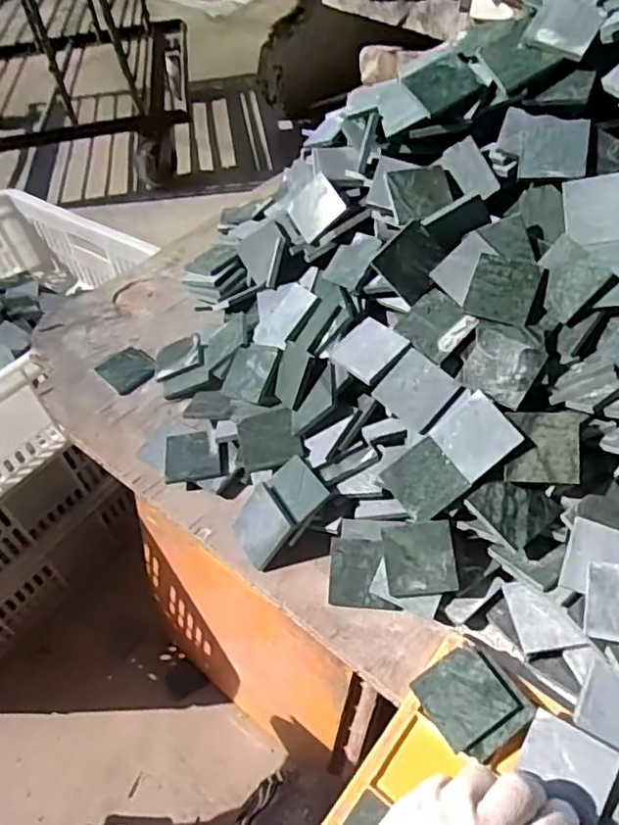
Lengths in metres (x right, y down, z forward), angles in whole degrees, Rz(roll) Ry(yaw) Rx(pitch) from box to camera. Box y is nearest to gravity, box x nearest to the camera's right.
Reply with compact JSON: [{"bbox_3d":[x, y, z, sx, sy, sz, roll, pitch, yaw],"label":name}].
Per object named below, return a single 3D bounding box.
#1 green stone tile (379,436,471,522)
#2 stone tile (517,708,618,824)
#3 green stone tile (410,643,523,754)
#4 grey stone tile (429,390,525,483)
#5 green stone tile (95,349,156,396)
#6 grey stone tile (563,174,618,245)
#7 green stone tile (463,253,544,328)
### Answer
[{"bbox_3d":[0.087,0.051,0.466,0.049,0.004,0.050,-42,70,5],"label":"green stone tile"},{"bbox_3d":[0.151,0.209,0.363,0.050,0.009,0.046,20,75,36],"label":"stone tile"},{"bbox_3d":[0.100,0.185,0.404,0.052,0.004,0.051,-36,50,-5],"label":"green stone tile"},{"bbox_3d":[0.123,0.017,0.457,0.050,0.004,0.049,-43,64,13],"label":"grey stone tile"},{"bbox_3d":[-0.193,-0.046,0.659,0.053,0.012,0.053,-38,56,-24],"label":"green stone tile"},{"bbox_3d":[0.223,-0.155,0.473,0.049,0.007,0.051,-2,89,22],"label":"grey stone tile"},{"bbox_3d":[0.154,-0.097,0.492,0.050,0.048,0.005,18,9,13],"label":"green stone tile"}]

